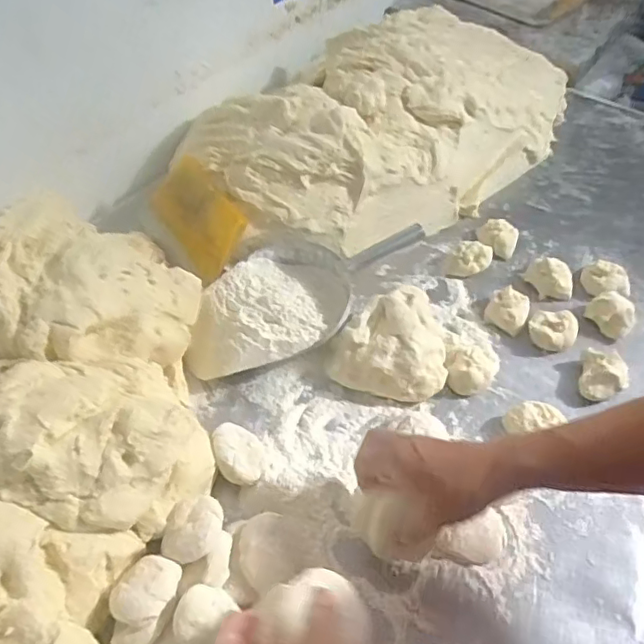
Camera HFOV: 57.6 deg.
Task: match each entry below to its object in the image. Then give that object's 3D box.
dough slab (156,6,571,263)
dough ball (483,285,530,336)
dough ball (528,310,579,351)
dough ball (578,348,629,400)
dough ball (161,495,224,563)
[{"bbox_3d":[0.124,-0.318,0.868,0.334,0.145,0.641,37,59,27],"label":"dough slab"},{"bbox_3d":[0.222,-0.014,0.697,0.046,0.029,0.045,0,50,0],"label":"dough ball"},{"bbox_3d":[0.268,0.009,0.678,0.052,0.037,0.048,29,56,22],"label":"dough ball"},{"bbox_3d":[0.306,0.058,0.633,0.046,0.035,0.054,21,53,16],"label":"dough ball"},{"bbox_3d":[-0.112,0.180,0.512,0.051,0.033,0.057,16,52,13],"label":"dough ball"}]

